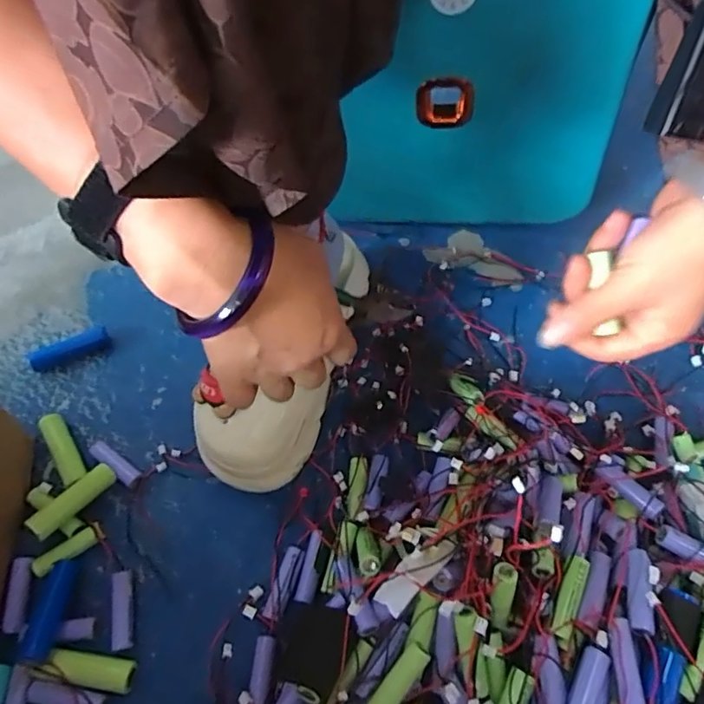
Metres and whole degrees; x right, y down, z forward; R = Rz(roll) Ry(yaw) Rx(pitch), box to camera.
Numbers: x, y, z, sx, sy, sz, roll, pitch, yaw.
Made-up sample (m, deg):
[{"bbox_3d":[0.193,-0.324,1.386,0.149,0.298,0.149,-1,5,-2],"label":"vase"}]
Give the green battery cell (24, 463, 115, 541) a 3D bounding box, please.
[{"bbox_3d":[-0.208,0.110,0.402,0.016,0.015,0.066,29,43,16],"label":"green battery cell"}]

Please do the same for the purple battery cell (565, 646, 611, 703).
[{"bbox_3d":[0.129,0.191,0.301,0.013,0.011,0.049,30,64,17],"label":"purple battery cell"}]

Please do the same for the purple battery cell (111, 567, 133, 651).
[{"bbox_3d":[-0.160,0.179,0.374,0.014,0.014,0.049,-11,60,-7],"label":"purple battery cell"}]

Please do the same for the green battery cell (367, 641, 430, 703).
[{"bbox_3d":[0.026,0.199,0.322,0.014,0.013,0.049,37,66,20],"label":"green battery cell"}]

